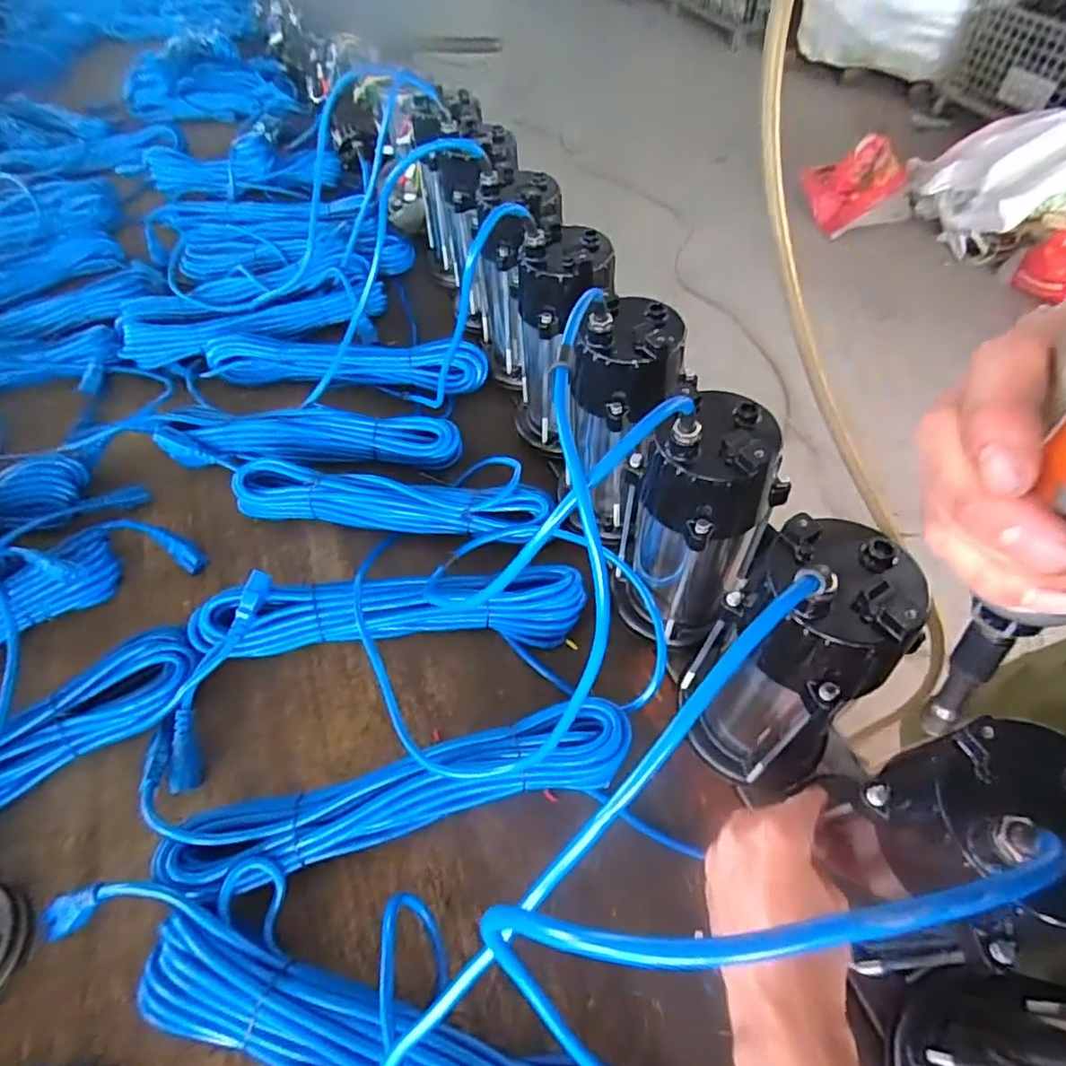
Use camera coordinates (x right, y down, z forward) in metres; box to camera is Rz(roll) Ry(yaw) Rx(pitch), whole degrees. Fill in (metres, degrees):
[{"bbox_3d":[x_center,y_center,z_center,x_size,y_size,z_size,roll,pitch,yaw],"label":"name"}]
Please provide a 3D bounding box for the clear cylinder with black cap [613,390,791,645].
[{"bbox_3d":[0.123,-0.002,0.476,0.080,0.225,0.085,-1,53,1],"label":"clear cylinder with black cap"}]

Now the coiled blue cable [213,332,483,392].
[{"bbox_3d":[-0.242,-0.219,0.774,0.364,0.050,0.052,6,54,7],"label":"coiled blue cable"}]

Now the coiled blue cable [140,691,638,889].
[{"bbox_3d":[-0.092,0.199,0.465,0.346,0.056,0.067,-14,54,-8],"label":"coiled blue cable"}]

